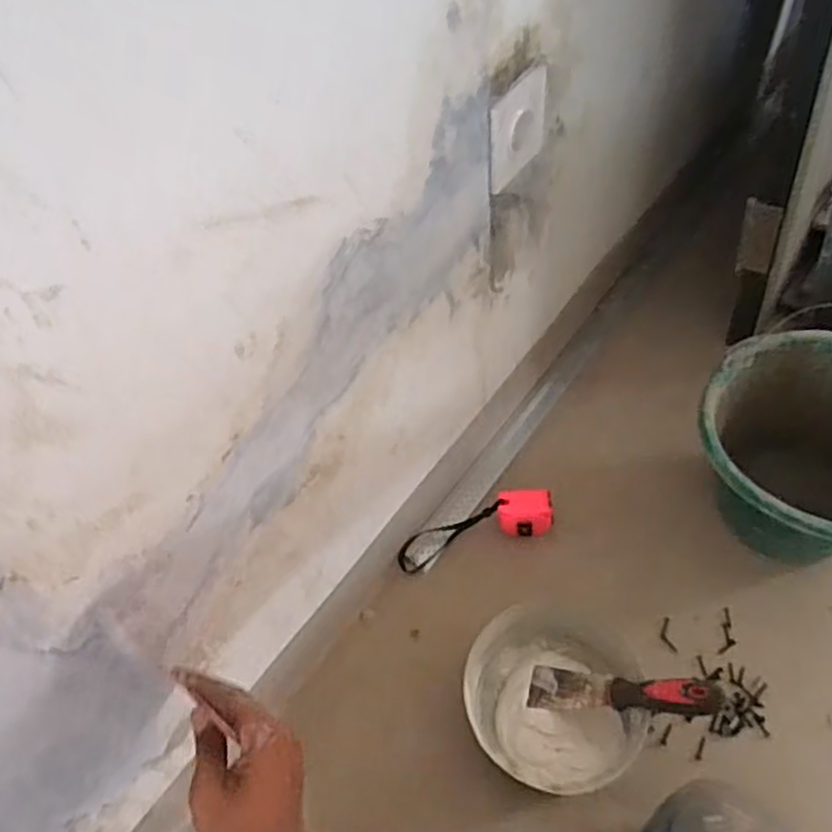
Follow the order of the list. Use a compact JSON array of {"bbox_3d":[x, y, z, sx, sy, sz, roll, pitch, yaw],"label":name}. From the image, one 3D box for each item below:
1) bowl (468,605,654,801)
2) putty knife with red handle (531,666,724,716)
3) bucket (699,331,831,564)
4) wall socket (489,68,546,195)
[{"bbox_3d":[0.162,0.300,0.812,0.190,0.069,0.206,-2,53,3],"label":"bowl"},{"bbox_3d":[0.213,0.288,0.762,0.202,0.023,0.044,-11,46,35],"label":"putty knife with red handle"},{"bbox_3d":[0.467,0.061,0.882,0.254,0.223,0.276,-2,53,3],"label":"bucket"},{"bbox_3d":[0.099,-0.265,0.685,0.013,0.083,0.090,29,60,24],"label":"wall socket"}]

